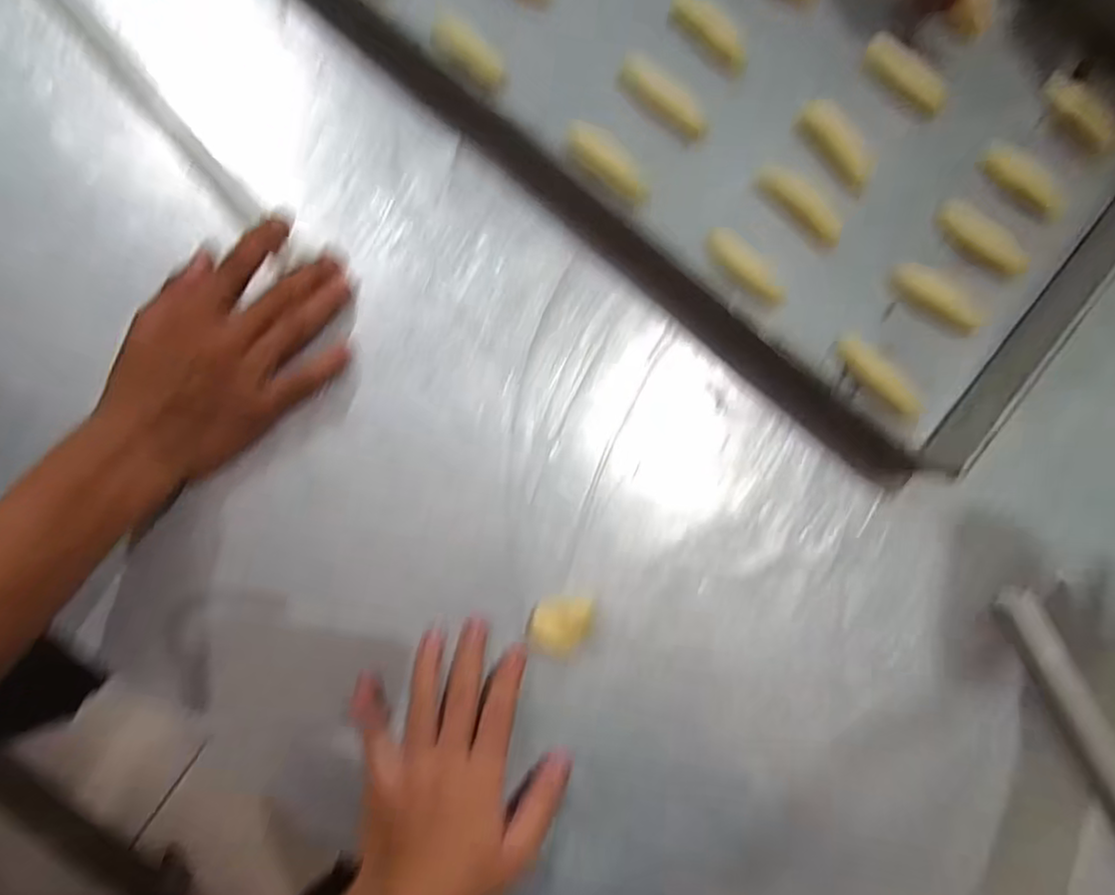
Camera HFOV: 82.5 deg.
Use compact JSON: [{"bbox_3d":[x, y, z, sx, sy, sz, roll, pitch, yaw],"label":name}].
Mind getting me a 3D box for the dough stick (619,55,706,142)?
[{"bbox_3d":[0.076,-0.248,0.452,0.072,0.013,0.024,35,83,-1],"label":"dough stick"}]

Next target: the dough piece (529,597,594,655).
[{"bbox_3d":[0.002,0.114,0.412,0.037,0.017,0.035,7,84,-4],"label":"dough piece"}]

